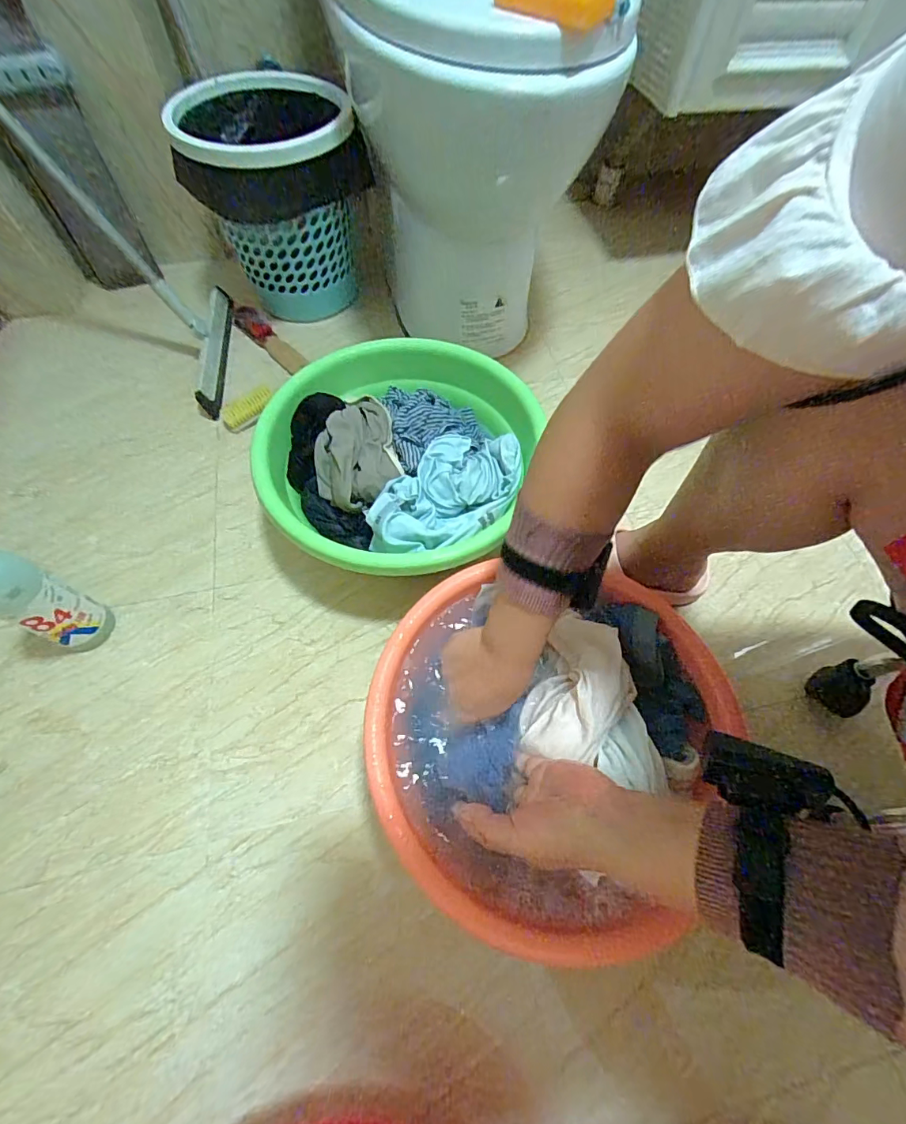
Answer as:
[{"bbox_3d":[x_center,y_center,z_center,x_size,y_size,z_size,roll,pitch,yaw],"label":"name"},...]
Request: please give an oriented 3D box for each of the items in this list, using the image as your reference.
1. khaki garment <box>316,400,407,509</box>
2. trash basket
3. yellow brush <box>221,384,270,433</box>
[{"bbox_3d":[-0.131,-0.154,0.602,0.108,0.050,0.174,-11,62,-8],"label":"khaki garment"},{"bbox_3d":[-0.310,-0.626,0.793,0.246,0.264,0.284,-20,63,-13],"label":"trash basket"},{"bbox_3d":[-0.328,-0.246,0.726,0.038,0.029,0.089,42,85,17],"label":"yellow brush"}]

